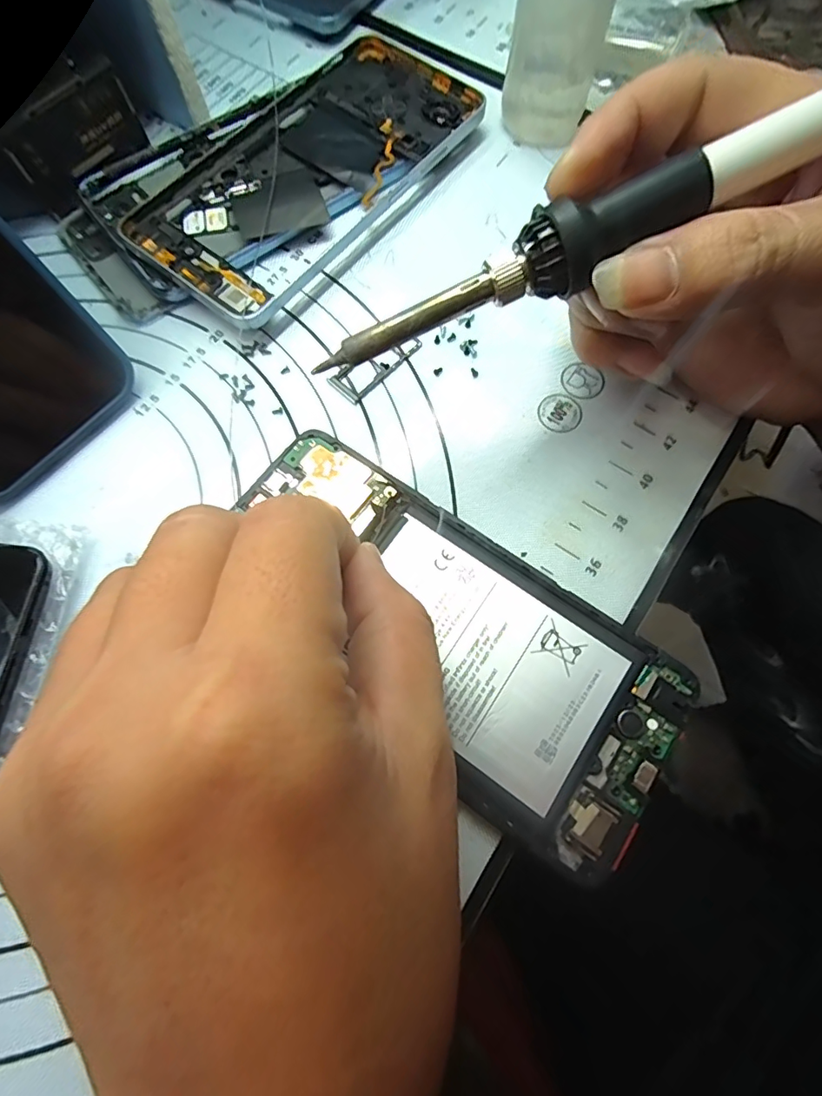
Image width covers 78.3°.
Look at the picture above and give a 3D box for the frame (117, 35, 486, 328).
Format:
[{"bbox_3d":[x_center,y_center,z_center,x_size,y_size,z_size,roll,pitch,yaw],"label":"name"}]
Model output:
[{"bbox_3d":[-0.043,-0.167,0.225,0.078,0.013,0.162,38,76,13],"label":"frame"}]

